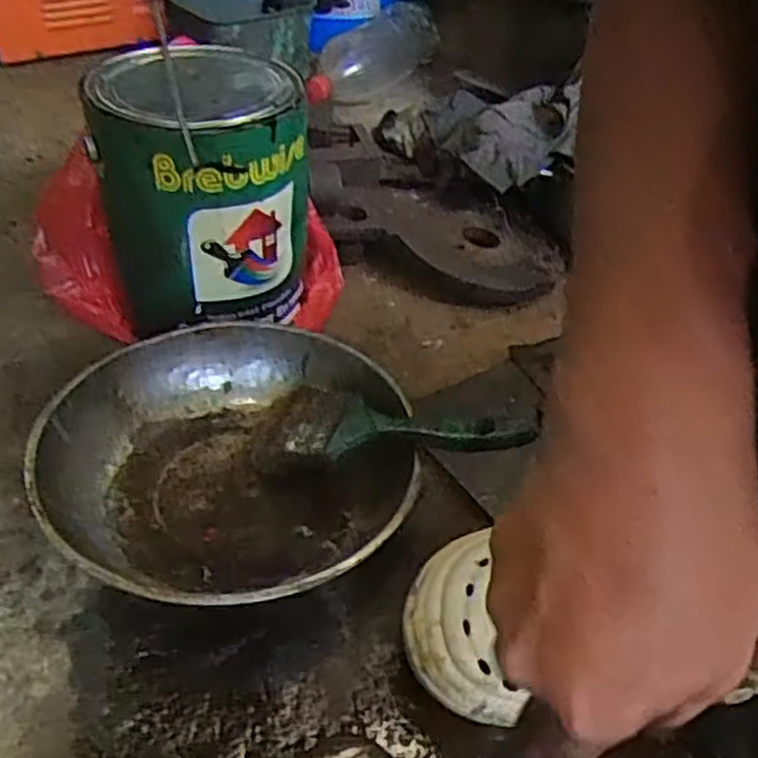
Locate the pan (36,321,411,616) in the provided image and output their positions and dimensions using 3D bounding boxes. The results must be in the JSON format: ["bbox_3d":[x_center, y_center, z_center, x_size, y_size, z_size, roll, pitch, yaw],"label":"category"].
[{"bbox_3d":[-0.101,0.052,0.526,0.236,0.061,0.245,3,43,-2],"label":"pan"}]

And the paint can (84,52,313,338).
[{"bbox_3d":[-0.142,-0.152,0.634,0.153,0.184,0.156,3,43,-2],"label":"paint can"}]

